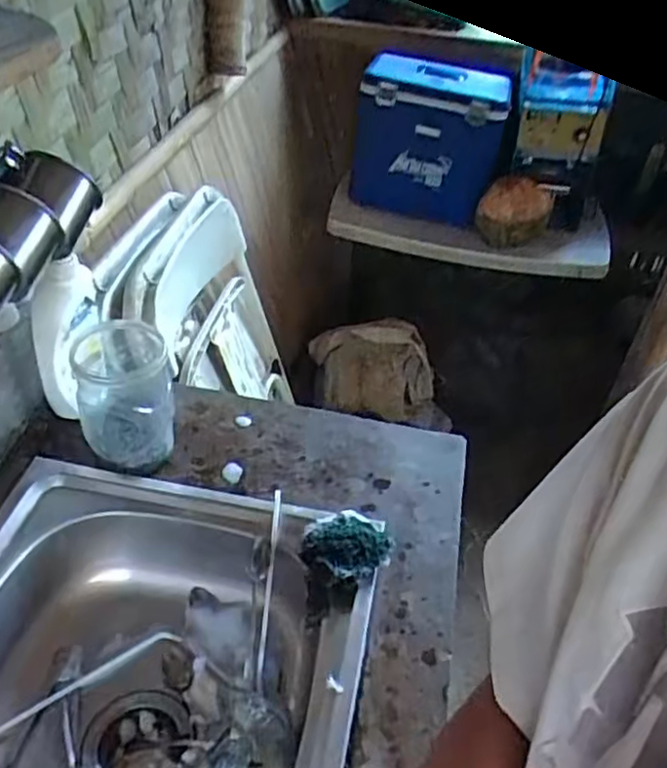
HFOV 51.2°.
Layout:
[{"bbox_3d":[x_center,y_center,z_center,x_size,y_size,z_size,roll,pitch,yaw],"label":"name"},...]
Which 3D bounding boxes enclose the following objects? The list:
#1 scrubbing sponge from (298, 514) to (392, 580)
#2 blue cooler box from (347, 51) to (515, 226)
[{"bbox_3d":[0.013,0.164,0.708,0.087,0.043,0.081,7,40,1],"label":"scrubbing sponge"},{"bbox_3d":[0.240,-0.622,1.823,0.372,0.356,0.250,10,40,5],"label":"blue cooler box"}]

